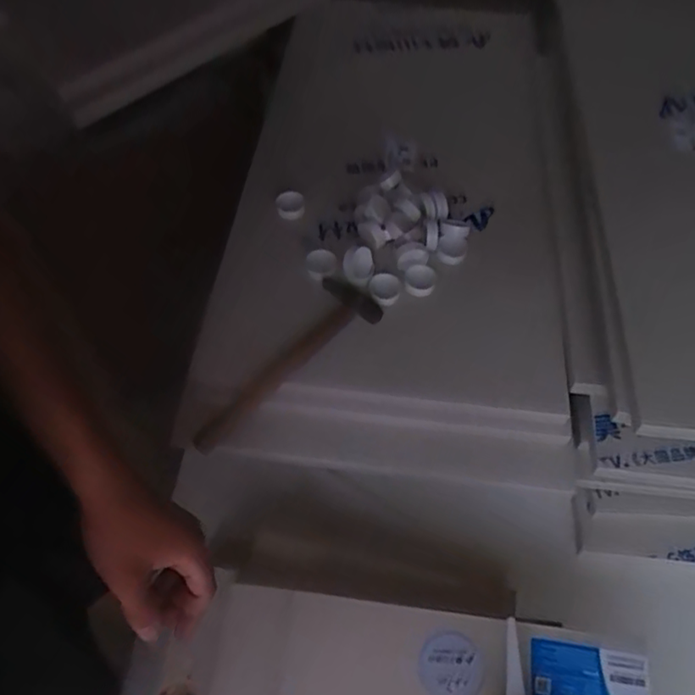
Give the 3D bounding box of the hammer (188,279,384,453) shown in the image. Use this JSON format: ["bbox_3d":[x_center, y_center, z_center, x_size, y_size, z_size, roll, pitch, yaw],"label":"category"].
[{"bbox_3d":[-0.062,0.013,0.626,0.071,0.019,0.235,35,61,20],"label":"hammer"}]

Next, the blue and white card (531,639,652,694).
[{"bbox_3d":[0.207,0.287,0.534,0.098,0.008,0.060,8,55,4],"label":"blue and white card"}]

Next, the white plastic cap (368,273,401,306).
[{"bbox_3d":[0.041,-0.063,0.689,0.034,0.015,0.032,1,55,-1],"label":"white plastic cap"}]

